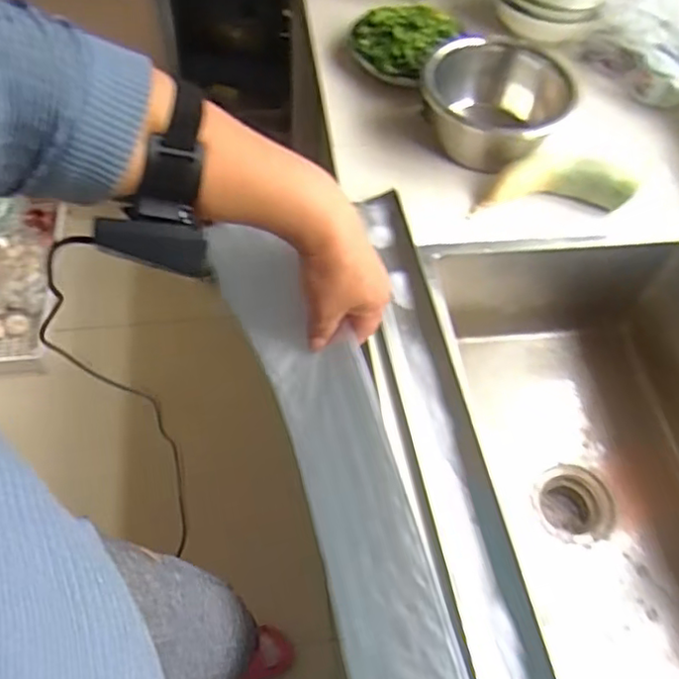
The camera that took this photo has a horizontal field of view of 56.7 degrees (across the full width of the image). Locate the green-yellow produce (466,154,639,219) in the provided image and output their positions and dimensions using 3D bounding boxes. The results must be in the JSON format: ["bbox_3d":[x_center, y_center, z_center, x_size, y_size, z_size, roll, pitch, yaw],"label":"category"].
[{"bbox_3d":[0.290,-0.211,0.865,0.217,0.061,0.075,2,57,-2],"label":"green-yellow produce"}]

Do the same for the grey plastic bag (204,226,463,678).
[{"bbox_3d":[0.021,0.229,0.430,0.115,0.087,0.675,-11,63,-11],"label":"grey plastic bag"}]

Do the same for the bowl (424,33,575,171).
[{"bbox_3d":[0.220,-0.335,0.912,0.207,0.121,0.187,28,59,14],"label":"bowl"}]

